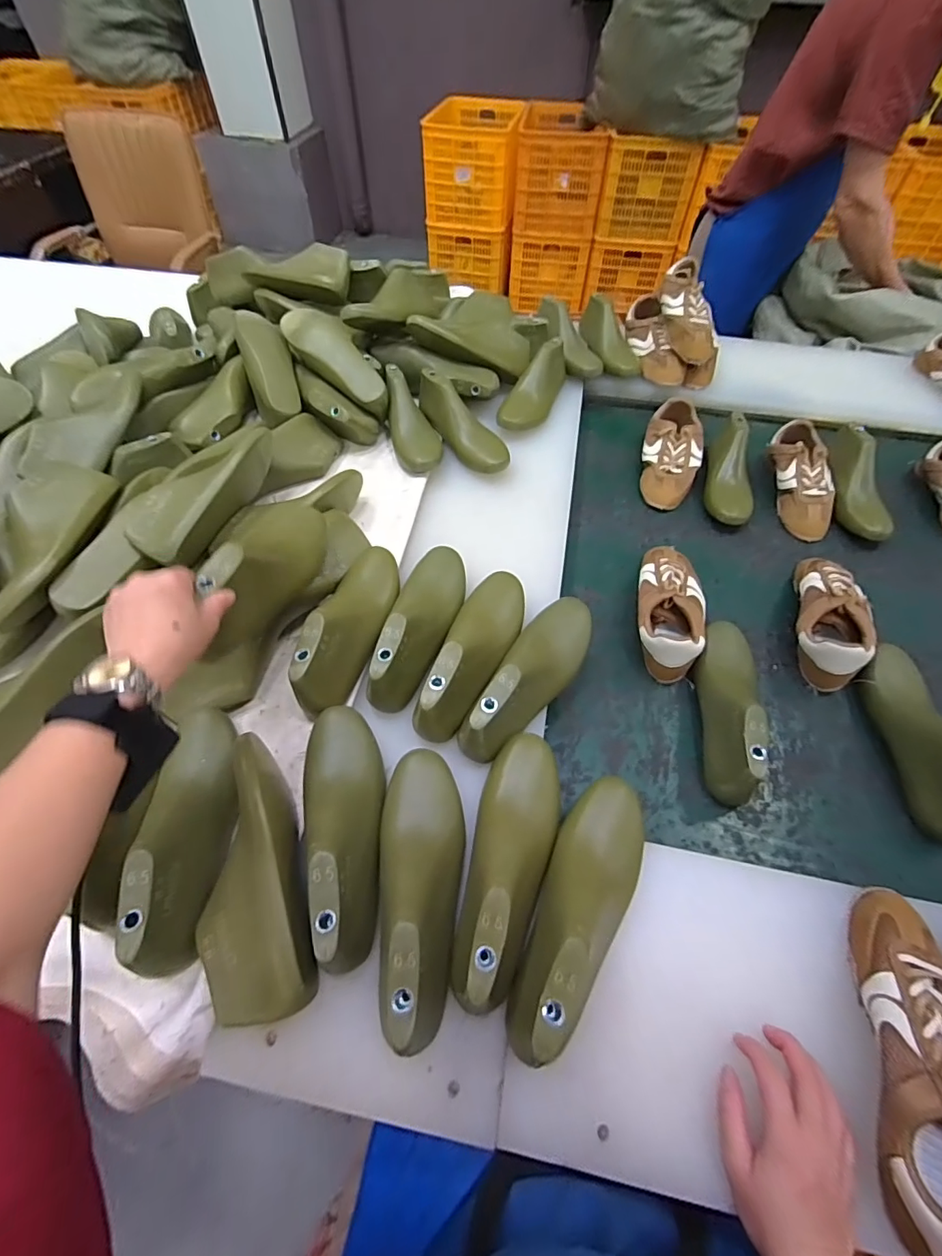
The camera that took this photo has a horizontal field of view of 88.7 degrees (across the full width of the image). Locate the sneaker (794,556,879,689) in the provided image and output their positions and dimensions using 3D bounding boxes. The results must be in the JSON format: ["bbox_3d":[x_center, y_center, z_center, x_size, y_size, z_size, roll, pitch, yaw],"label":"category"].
[{"bbox_3d":[0.498,-0.019,0.663,0.096,0.072,0.210,23,59,15],"label":"sneaker"}]

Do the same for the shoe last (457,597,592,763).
[{"bbox_3d":[0.071,0.043,0.536,0.077,0.072,0.236,27,60,17],"label":"shoe last"}]

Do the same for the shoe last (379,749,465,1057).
[{"bbox_3d":[-0.045,0.222,0.432,0.077,0.085,0.237,-1,44,-1],"label":"shoe last"}]

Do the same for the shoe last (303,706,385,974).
[{"bbox_3d":[-0.117,0.175,0.447,0.074,0.070,0.240,-10,56,-6],"label":"shoe last"}]

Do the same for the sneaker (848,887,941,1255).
[{"bbox_3d":[0.350,0.329,0.373,0.079,0.072,0.230,17,58,11],"label":"sneaker"}]

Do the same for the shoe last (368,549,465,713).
[{"bbox_3d":[-0.057,-0.013,0.576,0.068,0.078,0.231,11,57,8],"label":"shoe last"}]

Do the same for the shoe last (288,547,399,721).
[{"bbox_3d":[-0.142,-0.009,0.569,0.072,0.072,0.227,8,56,6],"label":"shoe last"}]

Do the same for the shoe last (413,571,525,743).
[{"bbox_3d":[0.010,0.012,0.561,0.073,0.080,0.246,16,57,10],"label":"shoe last"}]

